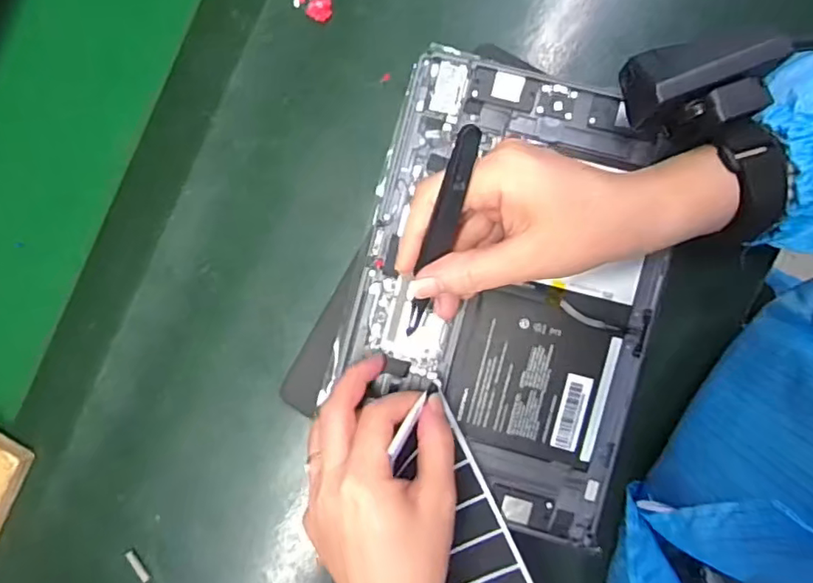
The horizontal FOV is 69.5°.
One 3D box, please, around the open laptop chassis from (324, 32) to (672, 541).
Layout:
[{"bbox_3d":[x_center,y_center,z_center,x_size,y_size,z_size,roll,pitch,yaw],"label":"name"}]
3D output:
[{"bbox_3d":[0.055,0.001,0.339,0.169,0.010,0.251,14,91,7],"label":"open laptop chassis"}]

